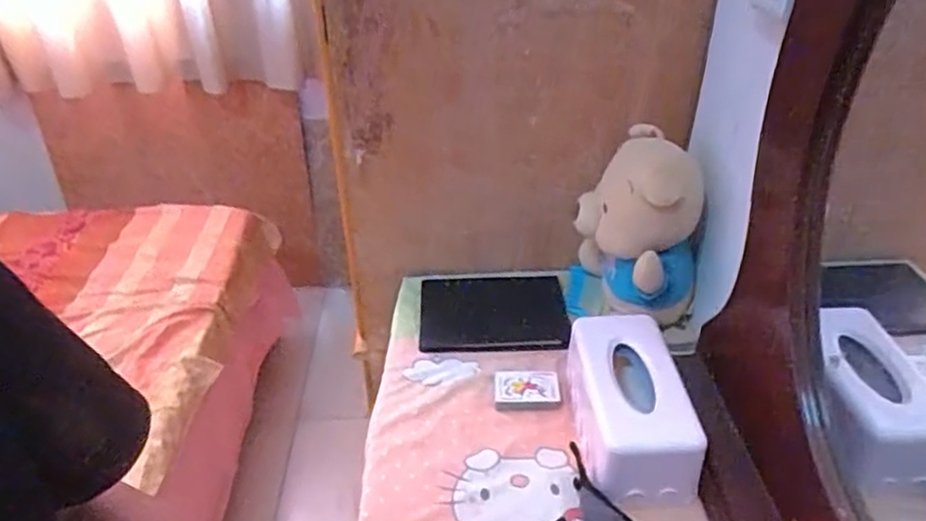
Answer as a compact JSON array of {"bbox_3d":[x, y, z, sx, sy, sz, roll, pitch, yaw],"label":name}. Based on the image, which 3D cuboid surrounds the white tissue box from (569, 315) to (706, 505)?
[{"bbox_3d":[0.215,0.188,0.880,0.125,0.114,0.240,-2,34,0],"label":"white tissue box"}]

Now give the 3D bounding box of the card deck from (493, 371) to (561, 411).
[{"bbox_3d":[0.092,0.184,0.954,0.092,0.022,0.058,-1,34,0],"label":"card deck"}]

